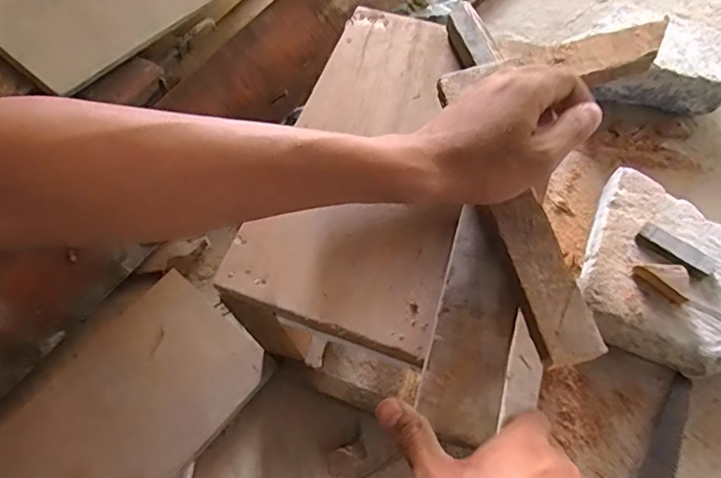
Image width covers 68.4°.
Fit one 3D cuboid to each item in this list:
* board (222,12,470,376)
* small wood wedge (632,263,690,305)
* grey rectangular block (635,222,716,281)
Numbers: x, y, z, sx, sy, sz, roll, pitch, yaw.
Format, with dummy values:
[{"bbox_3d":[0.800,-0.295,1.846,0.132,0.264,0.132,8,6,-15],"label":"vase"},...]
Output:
[{"bbox_3d":[0.016,-0.072,0.460,0.162,0.015,0.324,15,63,11],"label":"board"},{"bbox_3d":[0.310,0.039,0.538,0.054,0.026,0.025,41,71,20],"label":"small wood wedge"},{"bbox_3d":[0.329,0.014,0.557,0.076,0.021,0.026,40,70,22],"label":"grey rectangular block"}]

